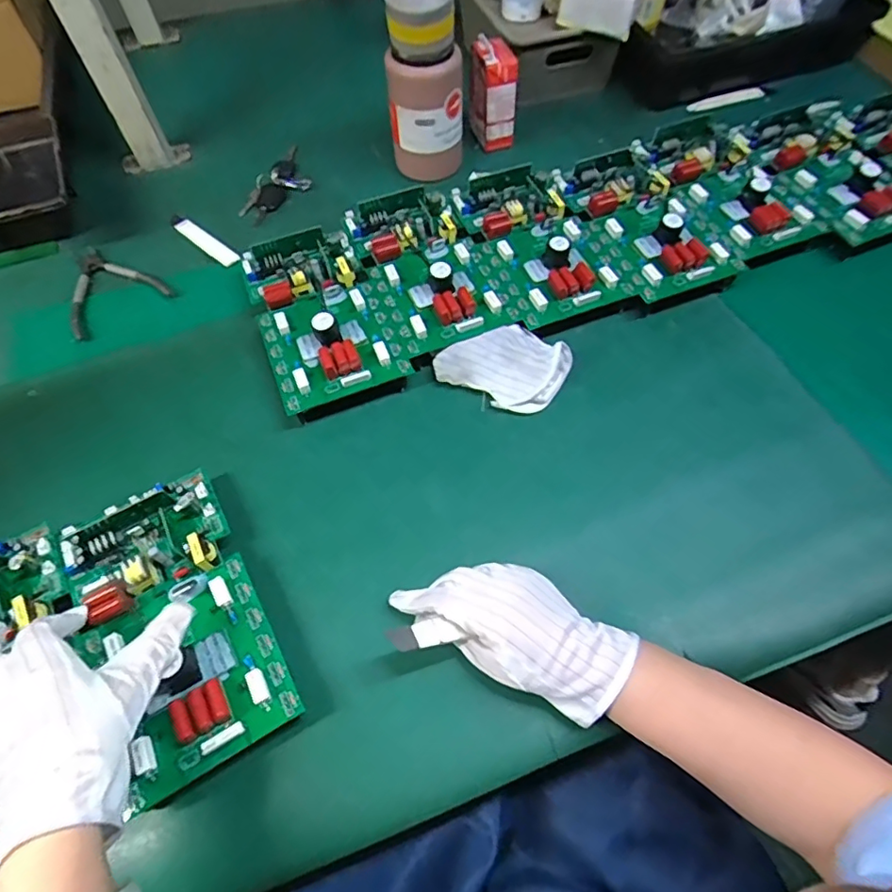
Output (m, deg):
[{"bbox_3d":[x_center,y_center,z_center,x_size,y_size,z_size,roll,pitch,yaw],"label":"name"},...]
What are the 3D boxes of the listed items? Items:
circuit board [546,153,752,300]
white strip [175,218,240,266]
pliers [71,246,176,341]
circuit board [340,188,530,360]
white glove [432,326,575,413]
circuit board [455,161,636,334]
[{"bbox_3d":[0.224,-0.264,0.627,0.133,0.035,0.220,-25,66,-10],"label":"circuit board"},{"bbox_3d":[-0.292,-0.252,0.676,0.121,0.009,0.024,39,69,21],"label":"white strip"},{"bbox_3d":[-0.393,-0.192,0.642,0.109,0.011,0.141,-31,64,-15],"label":"pliers"},{"bbox_3d":[-0.023,-0.201,0.591,0.126,0.036,0.214,-22,62,-10],"label":"circuit board"},{"bbox_3d":[0.058,-0.084,0.552,0.118,0.034,0.086,26,64,15],"label":"white glove"},{"bbox_3d":[0.099,-0.237,0.611,0.126,0.032,0.225,-20,62,-9],"label":"circuit board"}]

